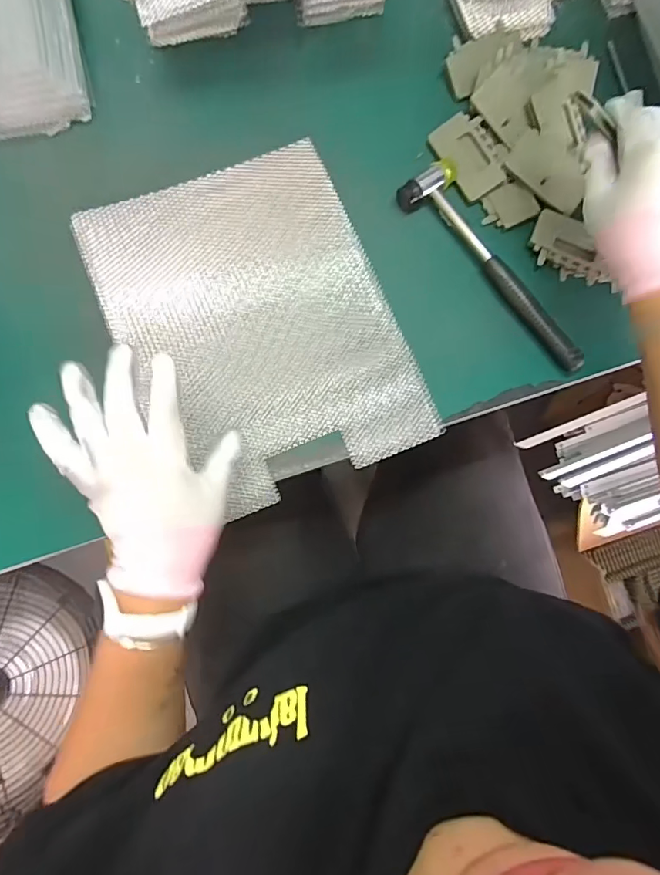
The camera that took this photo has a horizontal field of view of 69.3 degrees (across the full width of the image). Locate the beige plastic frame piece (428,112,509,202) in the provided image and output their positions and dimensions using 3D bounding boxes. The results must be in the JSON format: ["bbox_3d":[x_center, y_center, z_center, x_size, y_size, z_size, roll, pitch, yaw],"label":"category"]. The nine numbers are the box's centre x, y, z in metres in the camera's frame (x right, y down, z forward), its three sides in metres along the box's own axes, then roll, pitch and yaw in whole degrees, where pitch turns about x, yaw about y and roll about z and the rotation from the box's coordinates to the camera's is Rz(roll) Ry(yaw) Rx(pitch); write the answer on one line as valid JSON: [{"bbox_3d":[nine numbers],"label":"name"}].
[{"bbox_3d":[0.142,-0.287,0.484,0.052,0.005,0.084,-35,83,15],"label":"beige plastic frame piece"}]

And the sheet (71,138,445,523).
[{"bbox_3d":[-0.069,-0.109,0.454,0.244,0.013,0.321,-22,83,-7],"label":"sheet"}]

